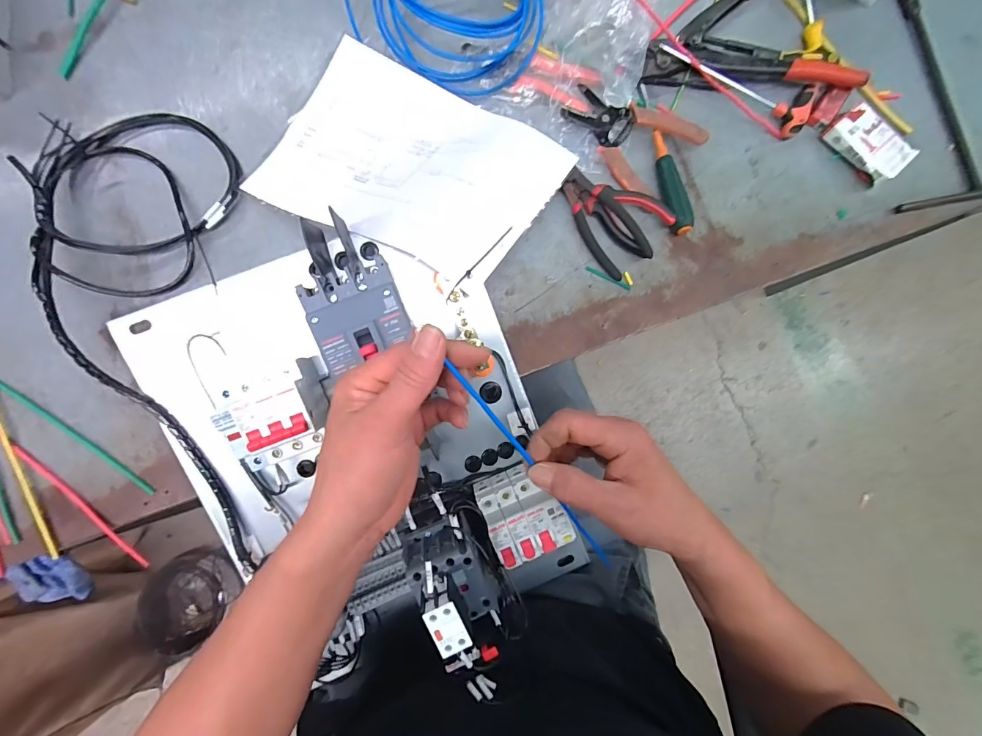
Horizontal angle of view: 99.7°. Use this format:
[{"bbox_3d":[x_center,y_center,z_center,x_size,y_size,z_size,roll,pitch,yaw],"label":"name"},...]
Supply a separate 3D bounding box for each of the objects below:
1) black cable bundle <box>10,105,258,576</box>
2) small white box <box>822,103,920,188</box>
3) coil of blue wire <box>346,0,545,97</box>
[{"bbox_3d":[-0.343,-0.048,0.400,0.202,0.046,0.483,-10,83,-3],"label":"black cable bundle"},{"bbox_3d":[0.429,-0.253,0.473,0.058,0.025,0.086,-38,85,-6],"label":"small white box"},{"bbox_3d":[-0.047,-0.422,0.463,0.227,0.052,0.181,27,82,2],"label":"coil of blue wire"}]

